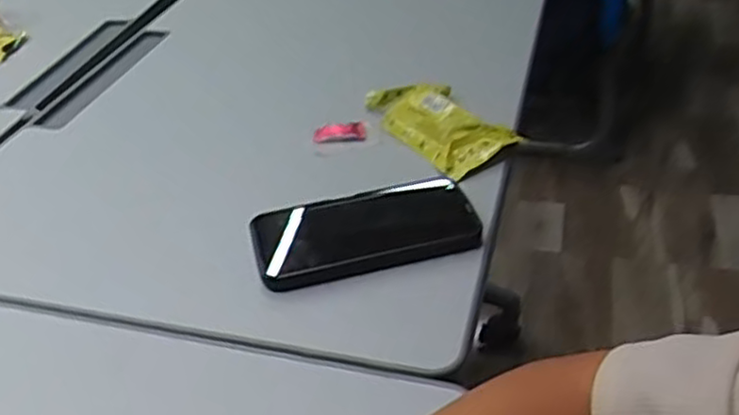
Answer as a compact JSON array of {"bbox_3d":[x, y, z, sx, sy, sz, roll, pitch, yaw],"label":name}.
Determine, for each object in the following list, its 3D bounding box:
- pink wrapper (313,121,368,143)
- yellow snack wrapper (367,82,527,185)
[{"bbox_3d":[-0.029,-0.072,0.704,0.051,0.016,0.013,-4,37,2],"label":"pink wrapper"},{"bbox_3d":[0.058,-0.085,0.717,0.081,0.032,0.169,-32,44,-31],"label":"yellow snack wrapper"}]

